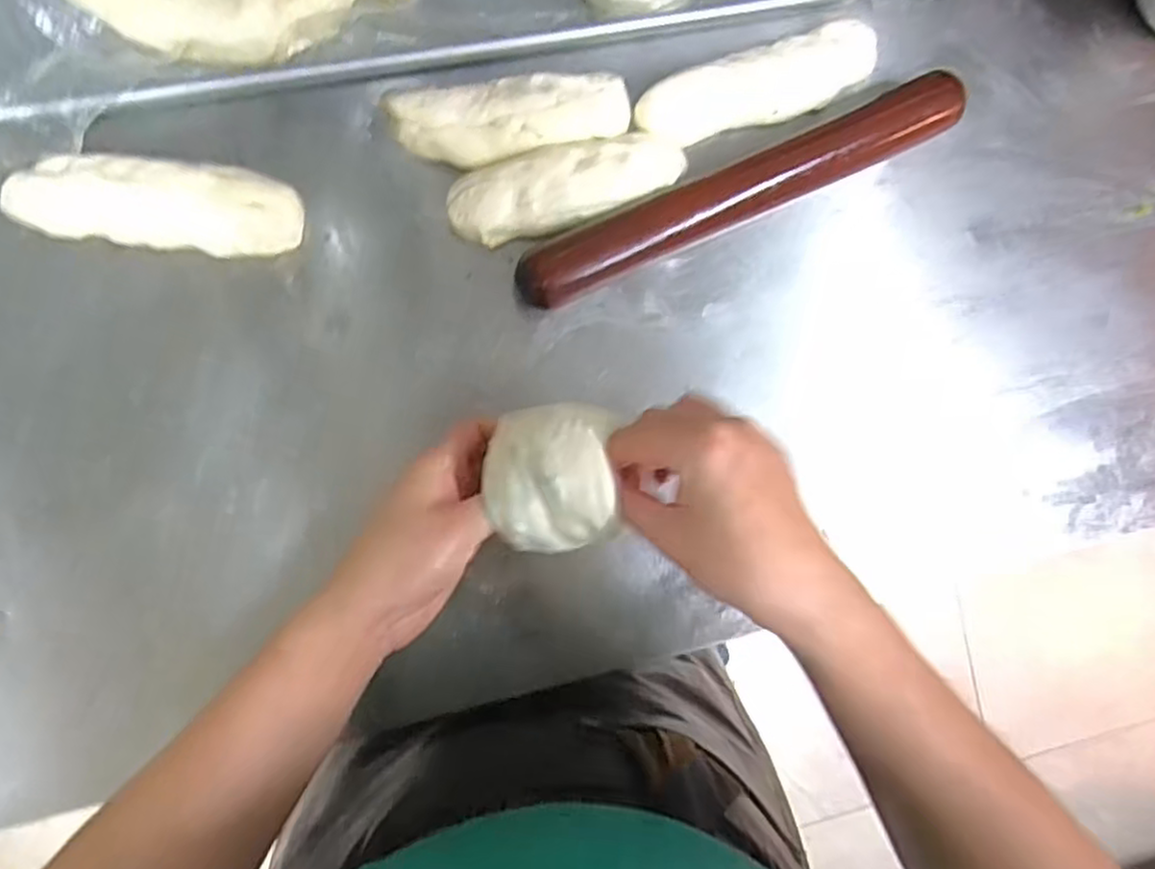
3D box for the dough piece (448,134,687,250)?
[{"bbox_3d":[-0.007,-0.162,0.455,0.152,0.030,0.051,-20,92,-7],"label":"dough piece"}]

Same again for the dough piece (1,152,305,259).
[{"bbox_3d":[-0.253,-0.140,0.425,0.160,0.025,0.051,6,89,-8],"label":"dough piece"}]

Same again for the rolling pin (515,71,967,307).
[{"bbox_3d":[0.111,-0.164,0.472,0.324,0.036,0.040,-25,93,-7],"label":"rolling pin"}]

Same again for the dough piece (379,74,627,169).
[{"bbox_3d":[-0.040,-0.202,0.451,0.151,0.030,0.047,-10,91,-8],"label":"dough piece"}]

